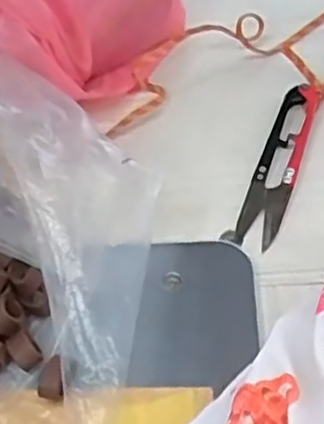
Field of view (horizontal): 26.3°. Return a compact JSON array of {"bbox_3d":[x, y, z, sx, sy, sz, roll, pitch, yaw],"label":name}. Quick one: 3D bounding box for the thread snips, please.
[{"bbox_3d":[0.062,-0.027,0.364,0.022,0.016,0.099,14,55,16],"label":"thread snips"}]

